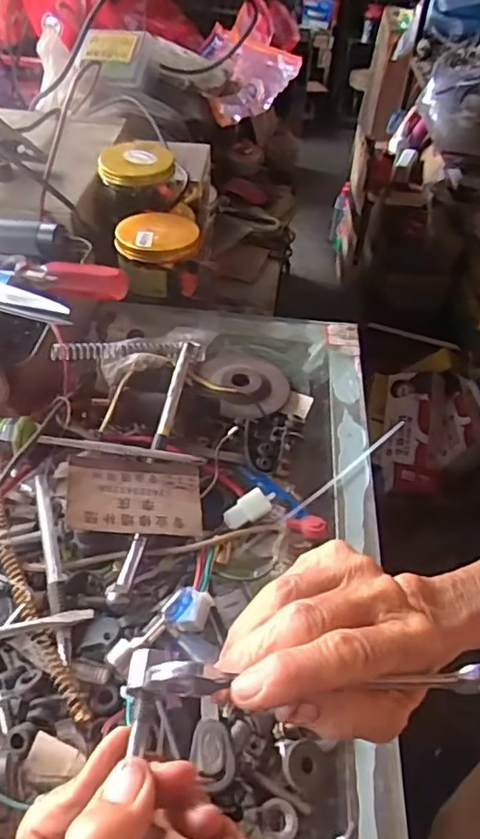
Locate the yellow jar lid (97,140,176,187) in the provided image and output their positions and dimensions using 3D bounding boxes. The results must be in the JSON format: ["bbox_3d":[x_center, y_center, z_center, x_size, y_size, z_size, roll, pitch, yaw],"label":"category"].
[{"bbox_3d":[-0.114,-0.285,0.658,0.080,0.015,0.082,-5,45,-11],"label":"yellow jar lid"}]

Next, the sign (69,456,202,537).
[{"bbox_3d":[-0.068,0.049,0.397,0.088,0.004,0.053,8,52,-20],"label":"sign"}]

